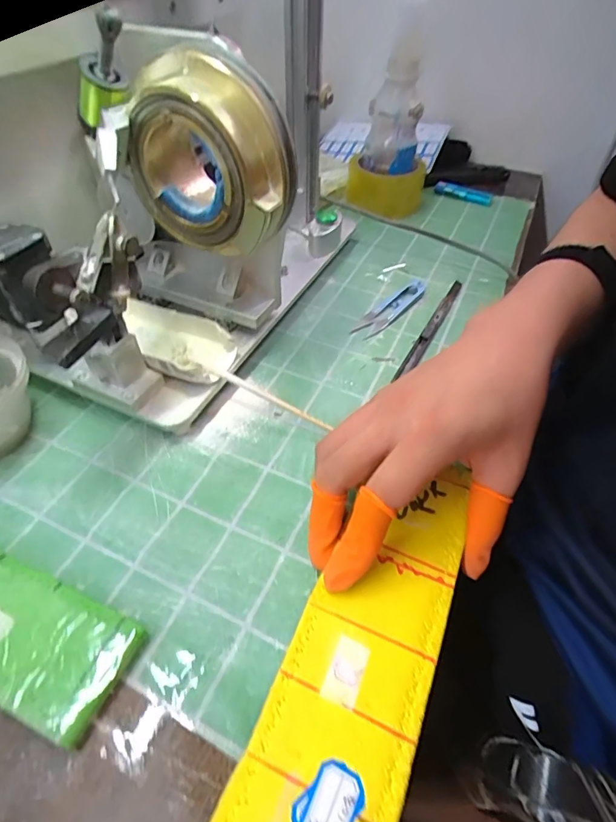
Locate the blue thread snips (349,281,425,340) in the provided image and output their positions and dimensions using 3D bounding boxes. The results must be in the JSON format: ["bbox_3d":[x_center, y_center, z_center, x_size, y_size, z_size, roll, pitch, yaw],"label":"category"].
[{"bbox_3d":[0.082,-0.101,0.438,0.026,0.008,0.105,35,56,25],"label":"blue thread snips"}]

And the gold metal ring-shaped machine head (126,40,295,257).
[{"bbox_3d":[-0.063,-0.163,0.285,0.104,0.099,0.047,19,50,15],"label":"gold metal ring-shaped machine head"}]

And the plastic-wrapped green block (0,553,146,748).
[{"bbox_3d":[-0.182,0.106,0.242,0.185,0.014,0.055,18,51,14],"label":"plastic-wrapped green block"}]

